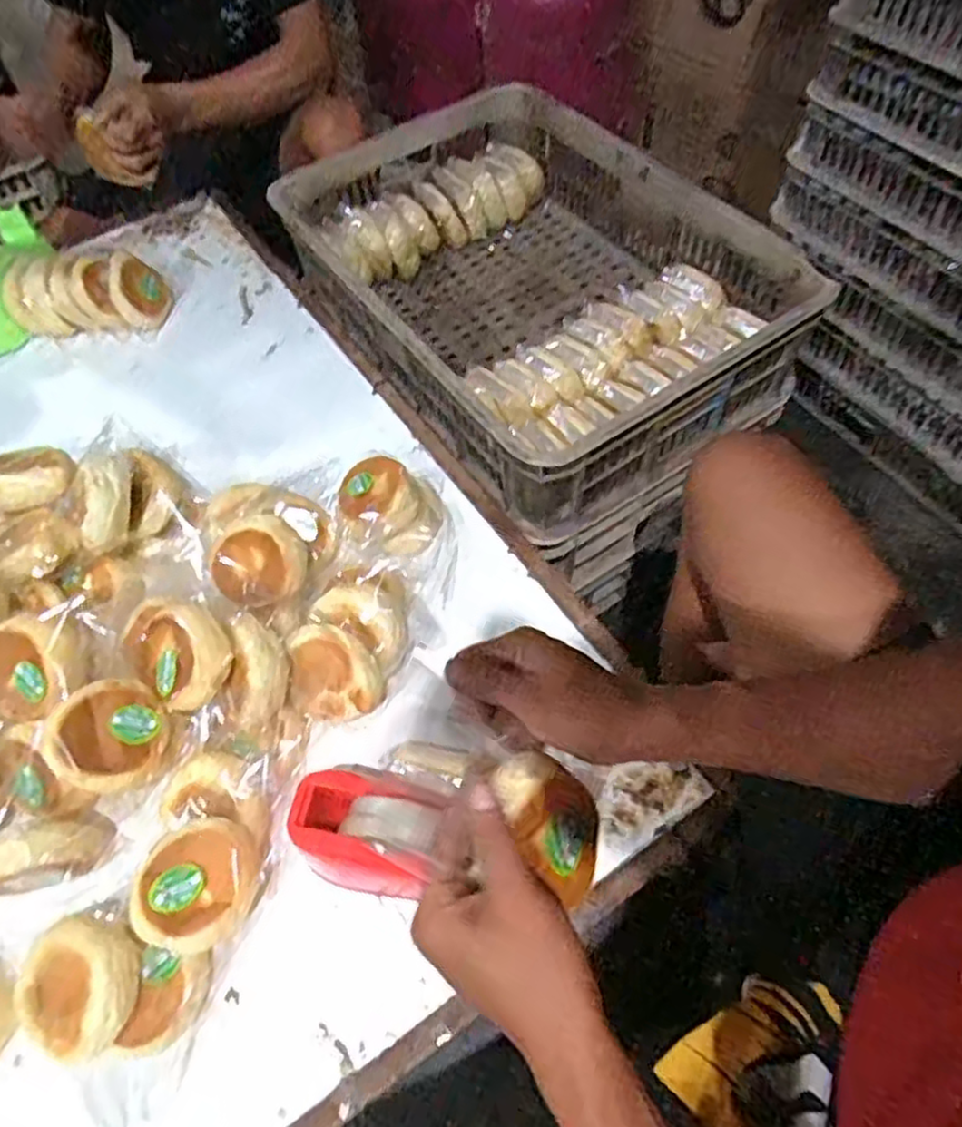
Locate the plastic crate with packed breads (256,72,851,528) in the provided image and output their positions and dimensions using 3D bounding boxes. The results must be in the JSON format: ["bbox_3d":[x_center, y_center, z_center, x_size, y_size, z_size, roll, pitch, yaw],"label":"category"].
[{"bbox_3d":[0.047,-0.365,0.891,0.413,0.131,0.640,-31,61,-14],"label":"plastic crate with packed breads"}]

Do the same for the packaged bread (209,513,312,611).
[{"bbox_3d":[-0.209,-0.004,0.675,0.087,0.038,0.082,-30,93,10],"label":"packaged bread"}]

